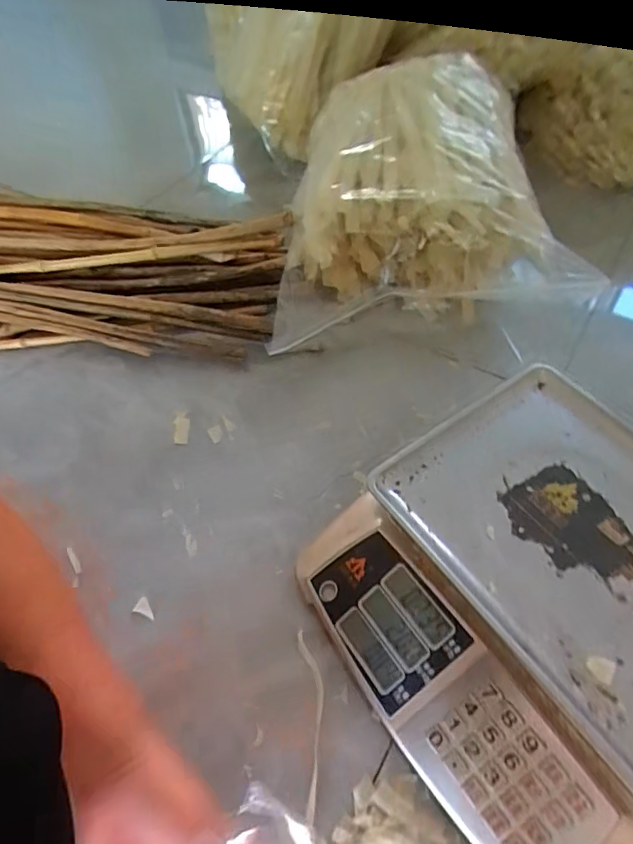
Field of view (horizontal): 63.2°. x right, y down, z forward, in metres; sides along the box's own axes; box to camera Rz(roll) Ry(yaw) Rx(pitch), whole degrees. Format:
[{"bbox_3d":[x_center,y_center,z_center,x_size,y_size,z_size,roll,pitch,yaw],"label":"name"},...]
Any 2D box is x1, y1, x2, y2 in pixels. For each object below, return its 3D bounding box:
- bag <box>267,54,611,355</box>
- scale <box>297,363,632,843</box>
[{"bbox_3d":[0.115,-0.329,0.744,0.378,0.192,0.395,-6,54,-1],"label":"bag"},{"bbox_3d":[0.203,0.155,0.459,0.340,0.115,0.329,-29,57,-18],"label":"scale"}]

